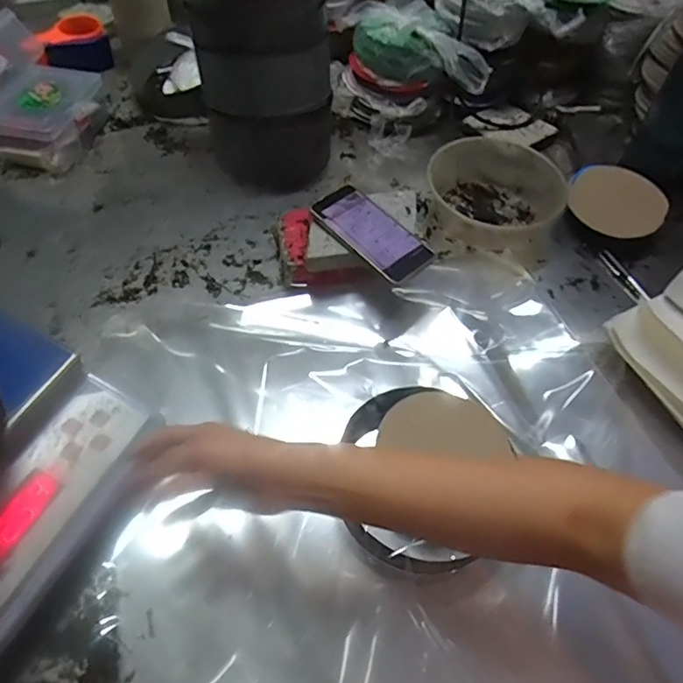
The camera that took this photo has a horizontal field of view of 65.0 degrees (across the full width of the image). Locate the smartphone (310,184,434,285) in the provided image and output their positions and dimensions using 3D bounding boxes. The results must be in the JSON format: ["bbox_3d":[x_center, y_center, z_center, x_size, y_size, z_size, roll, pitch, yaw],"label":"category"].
[{"bbox_3d":[0.037,-0.140,0.681,0.082,0.012,0.155,-35,71,-21],"label":"smartphone"}]

